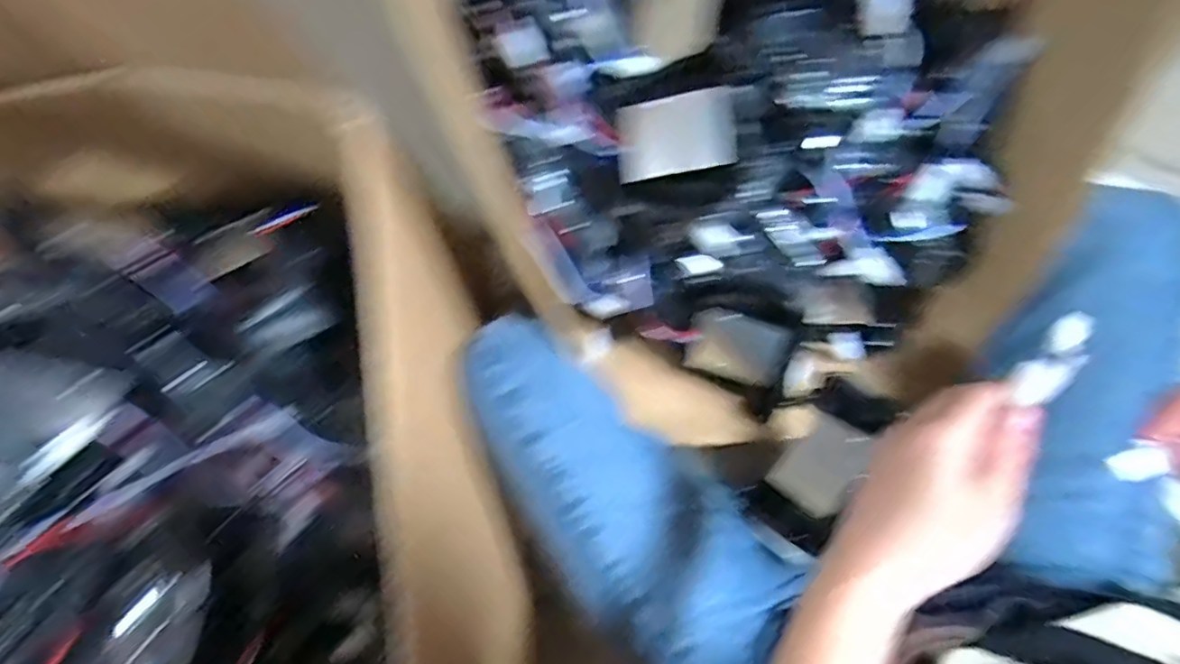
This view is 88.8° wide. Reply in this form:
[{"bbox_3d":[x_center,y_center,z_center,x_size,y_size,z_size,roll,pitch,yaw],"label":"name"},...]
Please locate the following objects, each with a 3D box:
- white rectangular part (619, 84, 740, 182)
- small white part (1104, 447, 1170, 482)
[{"bbox_3d":[0.070,-0.161,0.491,0.096,0.011,0.059,-3,110,27],"label":"white rectangular part"},{"bbox_3d":[0.235,0.057,0.259,0.022,0.004,0.013,-7,79,0],"label":"small white part"}]

